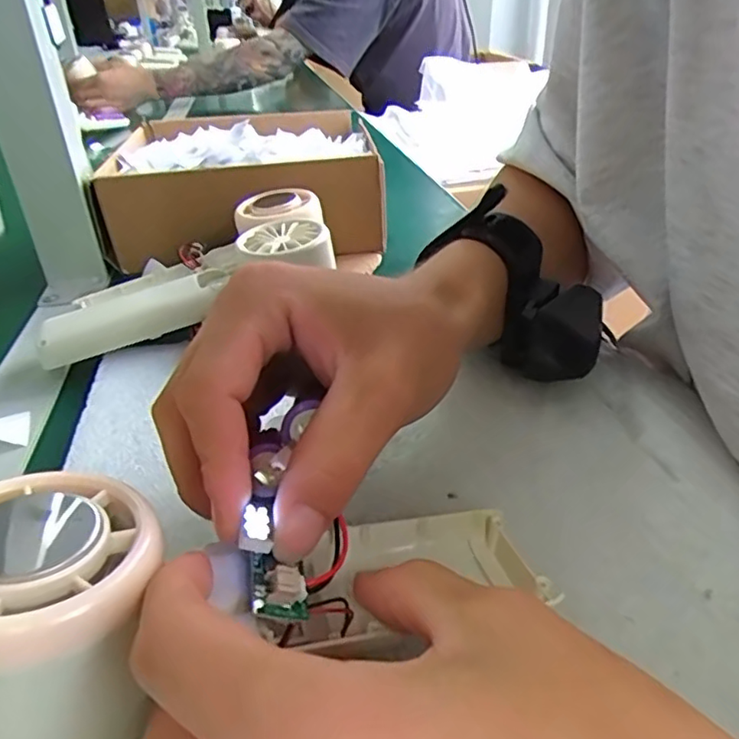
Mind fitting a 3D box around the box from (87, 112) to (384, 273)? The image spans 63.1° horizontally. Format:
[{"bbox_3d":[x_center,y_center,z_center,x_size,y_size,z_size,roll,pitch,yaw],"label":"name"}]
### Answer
[{"bbox_3d":[-0.103,-0.165,0.513,0.203,0.073,0.236,-5,31,-5],"label":"box"}]

